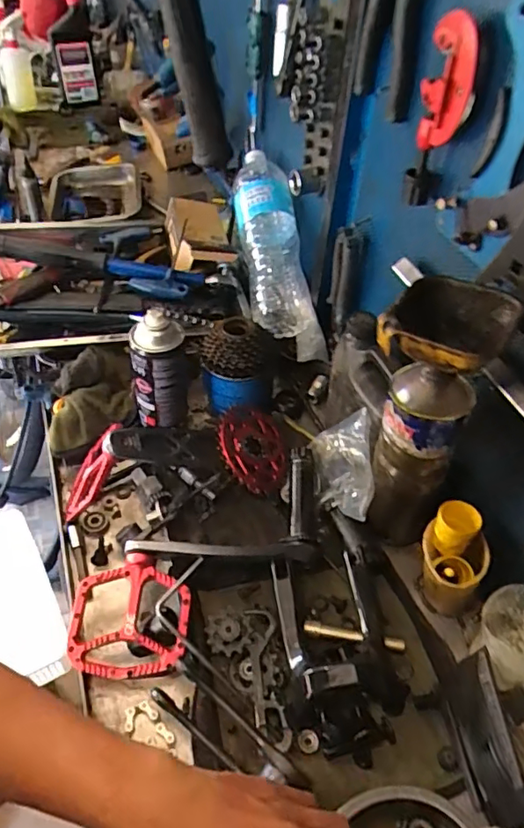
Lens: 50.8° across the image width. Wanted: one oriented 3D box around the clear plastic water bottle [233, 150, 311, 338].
[{"bbox_3d":[0.014,-0.268,0.844,0.092,0.070,0.314,-6,75,-9],"label":"clear plastic water bottle"}]

